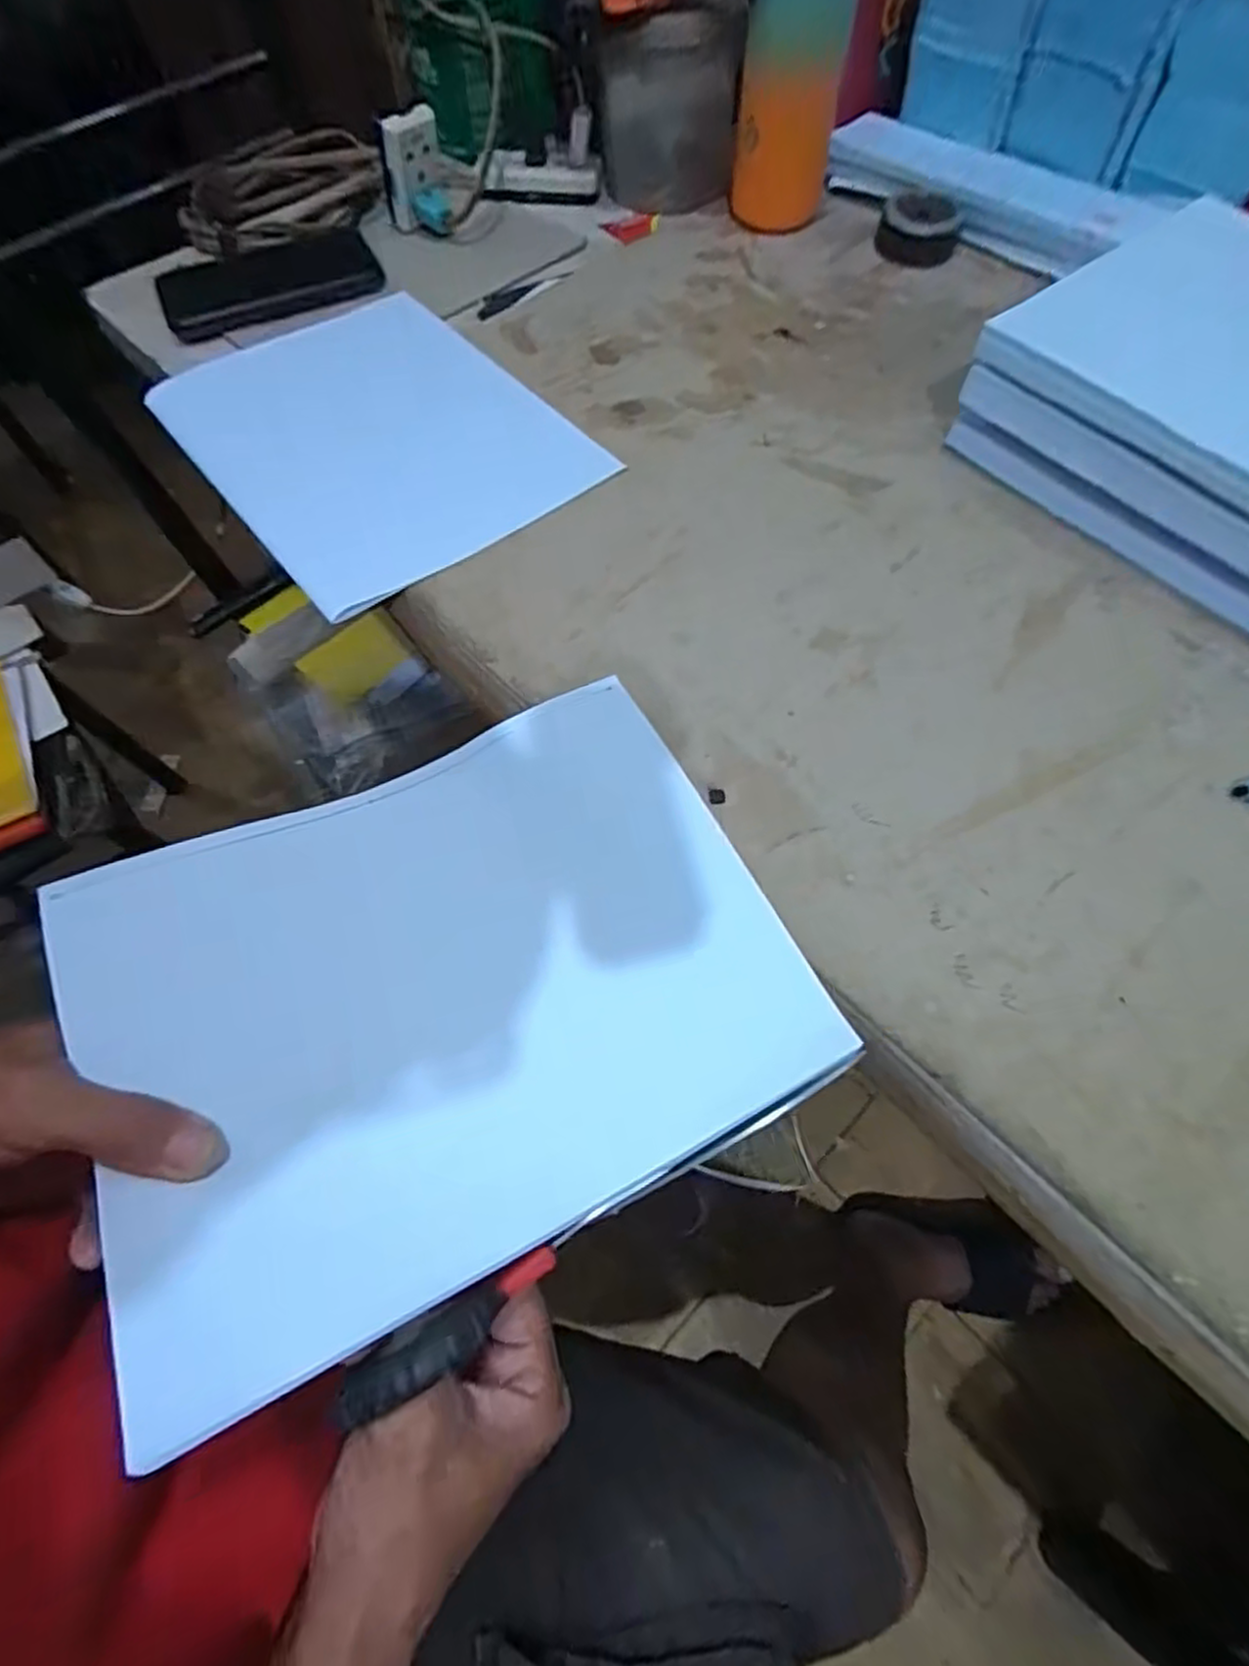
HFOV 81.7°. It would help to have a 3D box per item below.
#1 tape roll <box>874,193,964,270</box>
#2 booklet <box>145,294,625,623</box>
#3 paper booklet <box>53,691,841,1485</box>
[{"bbox_3d":[0.231,-0.474,0.568,0.059,0.019,0.073,17,66,9],"label":"tape roll"},{"bbox_3d":[-0.173,-0.271,0.488,0.206,0.011,0.269,-37,69,-15],"label":"booklet"},{"bbox_3d":[-0.066,0.054,0.303,0.275,0.040,0.217,-26,66,-11],"label":"paper booklet"}]

